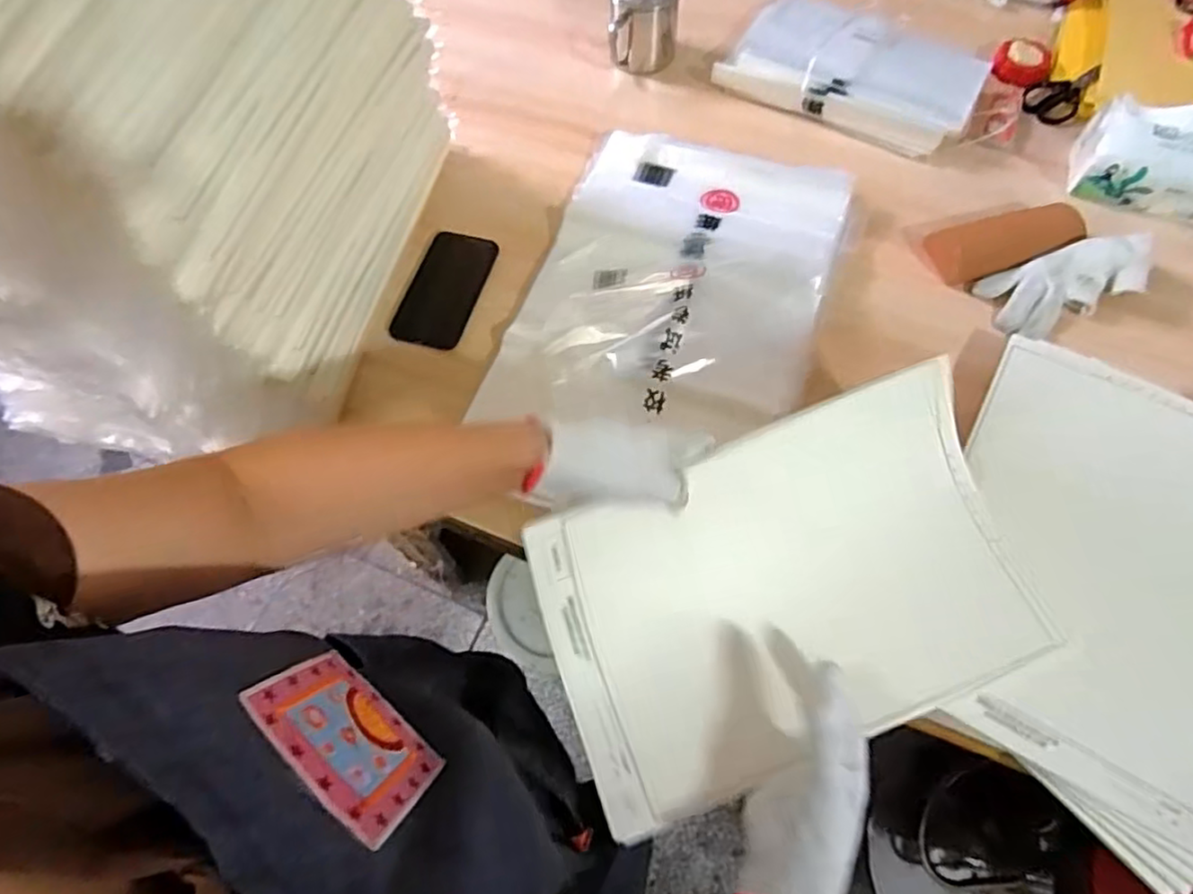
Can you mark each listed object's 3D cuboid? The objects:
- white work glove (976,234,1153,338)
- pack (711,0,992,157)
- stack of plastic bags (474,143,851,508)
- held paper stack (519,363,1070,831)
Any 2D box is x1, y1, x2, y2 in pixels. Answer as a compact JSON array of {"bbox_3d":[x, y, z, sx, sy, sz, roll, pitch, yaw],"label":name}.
[{"bbox_3d":[0.486,-0.168,0.682,0.158,0.031,0.077,-24,64,7],"label":"white work glove"},{"bbox_3d":[0.324,-0.483,0.832,0.300,0.040,0.192,26,67,13],"label":"pack"},{"bbox_3d":[0.082,-0.176,0.695,0.297,0.058,0.394,18,65,10],"label":"stack of plastic bags"},{"bbox_3d":[0.143,0.088,0.487,0.369,0.092,0.267,-20,77,-6],"label":"held paper stack"}]

